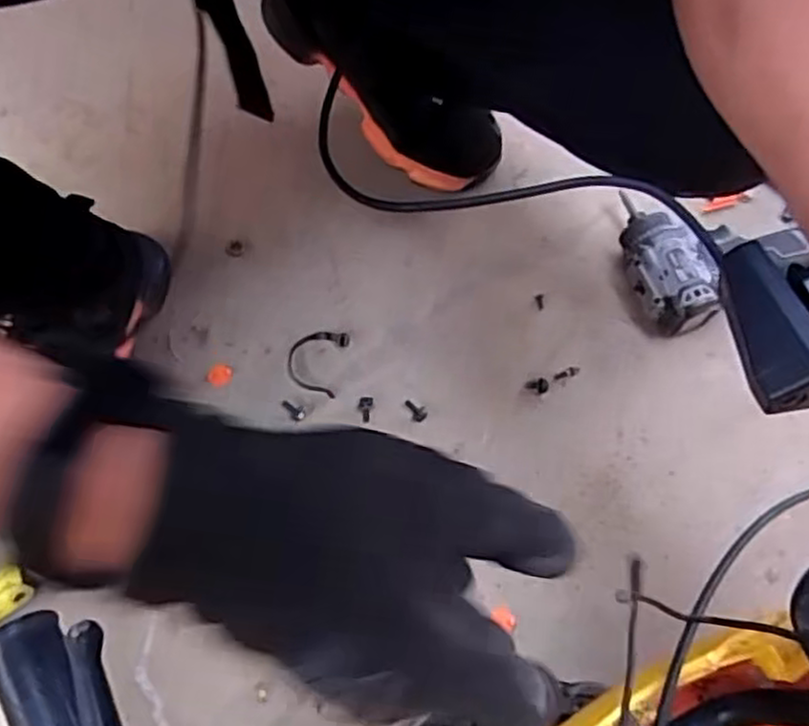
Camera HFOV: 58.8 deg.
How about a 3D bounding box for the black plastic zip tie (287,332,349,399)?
[{"bbox_3d":[-0.079,-0.006,0.639,0.050,0.012,0.059,18,71,3],"label":"black plastic zip tie"}]

